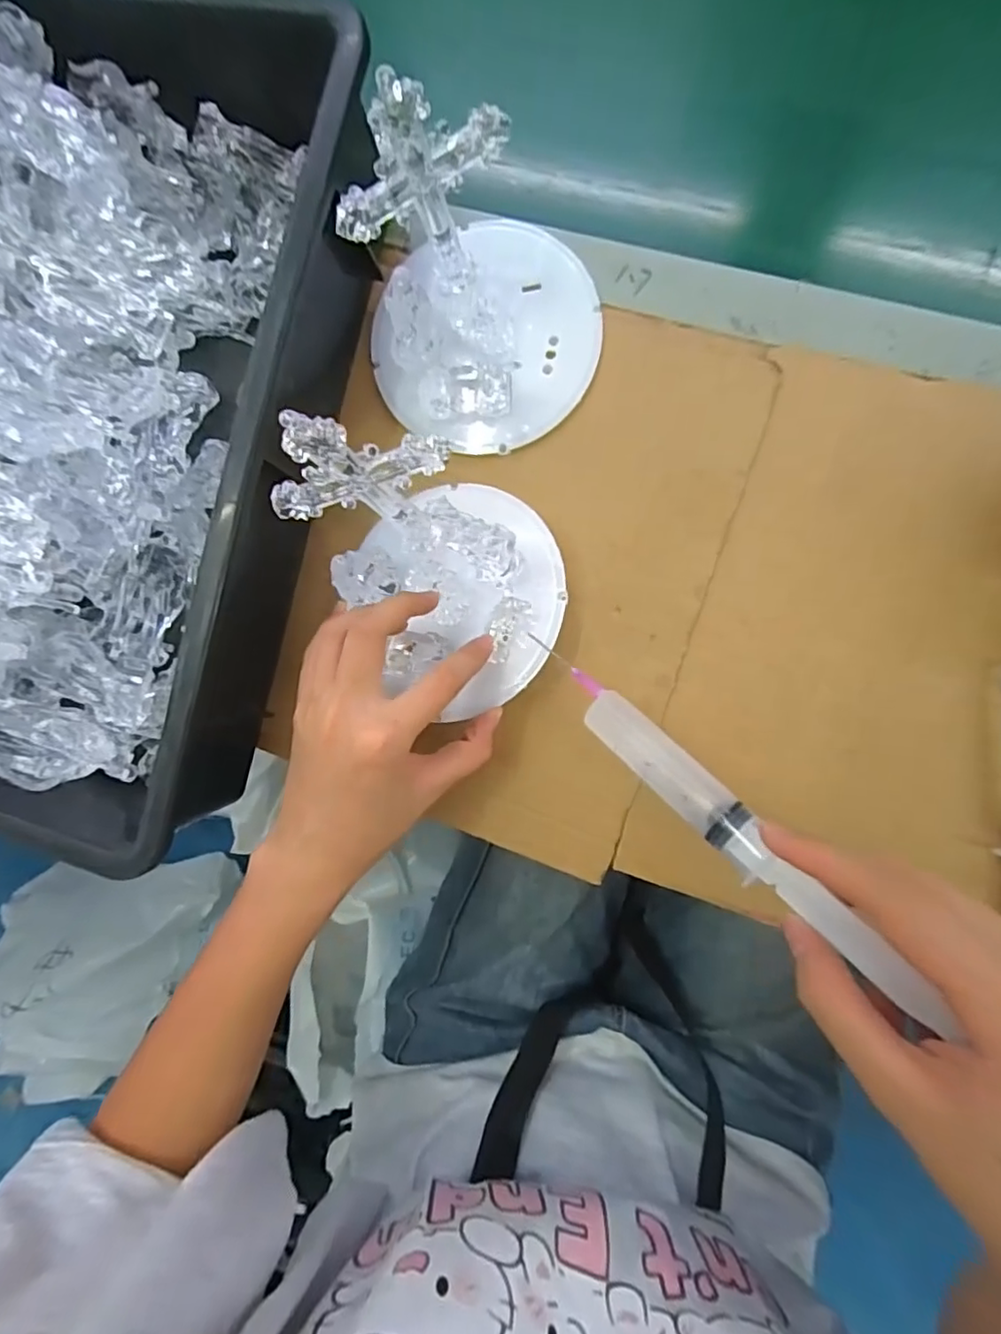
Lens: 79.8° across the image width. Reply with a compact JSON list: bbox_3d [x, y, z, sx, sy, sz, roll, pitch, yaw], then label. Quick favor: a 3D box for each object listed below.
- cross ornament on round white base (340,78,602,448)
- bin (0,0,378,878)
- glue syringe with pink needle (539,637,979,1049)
[{"bbox_3d":[-0.012,-0.188,0.290,0.116,0.119,0.125,0,89,7],"label":"cross ornament on round white base"},{"bbox_3d":[-0.237,-0.127,0.321,0.275,0.094,0.404,14,90,7],"label":"bin"},{"bbox_3d":[0.083,0.056,0.244,0.021,0.019,0.196,-47,61,4],"label":"glue syringe with pink needle"}]

